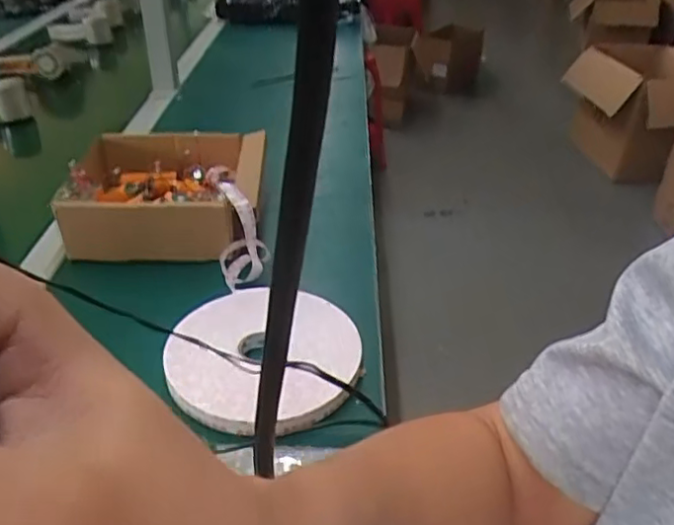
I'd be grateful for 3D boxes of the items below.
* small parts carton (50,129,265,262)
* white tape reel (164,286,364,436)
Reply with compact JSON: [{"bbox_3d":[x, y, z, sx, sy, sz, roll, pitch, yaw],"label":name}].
[{"bbox_3d":[-0.206,-0.083,0.761,0.221,0.074,0.196,0,33,-2],"label":"small parts carton"},{"bbox_3d":[-0.064,0.078,0.568,0.167,0.020,0.175,1,33,0],"label":"white tape reel"}]

